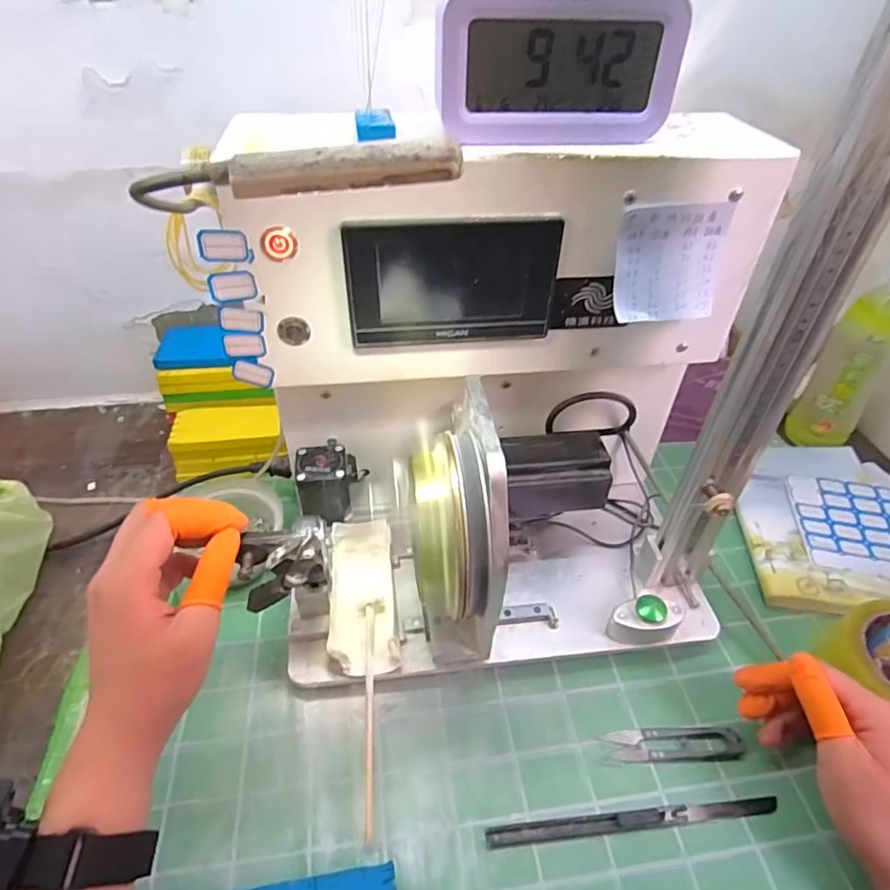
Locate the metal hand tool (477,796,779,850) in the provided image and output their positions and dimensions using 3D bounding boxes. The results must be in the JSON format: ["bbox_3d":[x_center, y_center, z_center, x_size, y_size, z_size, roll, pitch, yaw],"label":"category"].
[{"bbox_3d":[0.126,0.250,0.379,0.197,0.004,0.012,-3,43,-6],"label":"metal hand tool"}]

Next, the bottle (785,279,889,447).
[{"bbox_3d":[0.429,-0.081,0.593,0.064,0.204,0.058,26,47,23],"label":"bottle"}]

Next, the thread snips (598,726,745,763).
[{"bbox_3d":[0.167,0.217,0.414,0.096,0.007,0.023,0,43,-2],"label":"thread snips"}]

